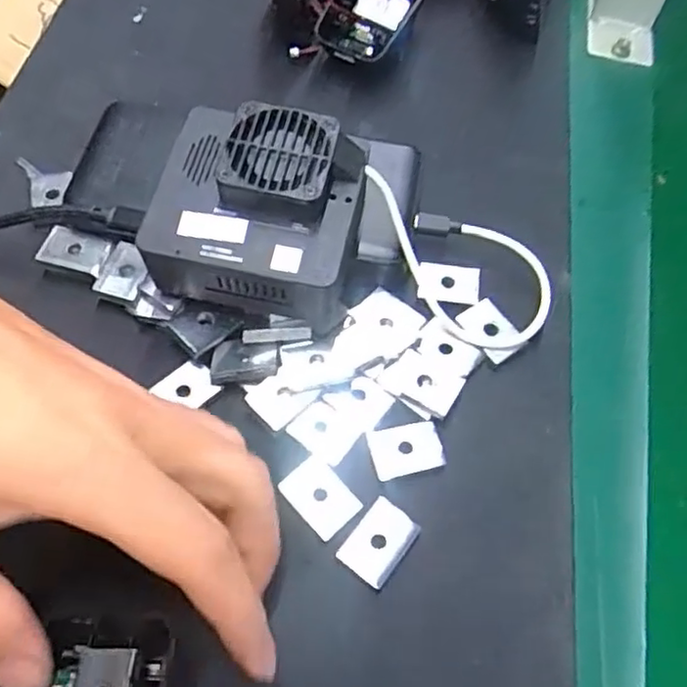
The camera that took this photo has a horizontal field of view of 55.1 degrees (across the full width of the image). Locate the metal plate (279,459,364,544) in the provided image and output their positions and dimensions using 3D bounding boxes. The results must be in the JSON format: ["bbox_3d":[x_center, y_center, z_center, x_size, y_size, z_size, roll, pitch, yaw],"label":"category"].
[{"bbox_3d":[-0.009,0.057,0.248,0.020,0.004,0.028,-40,69,-22],"label":"metal plate"}]

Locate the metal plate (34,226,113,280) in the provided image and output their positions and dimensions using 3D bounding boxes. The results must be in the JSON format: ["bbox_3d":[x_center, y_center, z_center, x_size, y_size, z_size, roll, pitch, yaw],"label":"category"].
[{"bbox_3d":[-0.119,-0.040,0.291,0.028,0.004,0.018,16,67,2],"label":"metal plate"}]

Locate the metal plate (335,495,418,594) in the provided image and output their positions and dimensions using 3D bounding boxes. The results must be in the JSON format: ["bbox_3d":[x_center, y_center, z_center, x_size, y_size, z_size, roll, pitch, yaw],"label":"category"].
[{"bbox_3d":[0.013,0.073,0.242,0.020,0.004,0.028,34,65,16],"label":"metal plate"}]

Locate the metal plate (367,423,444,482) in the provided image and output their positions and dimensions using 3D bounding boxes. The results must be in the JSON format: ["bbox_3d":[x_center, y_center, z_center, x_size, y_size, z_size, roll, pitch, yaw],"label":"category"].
[{"bbox_3d":[0.025,0.042,0.259,0.028,0.004,0.020,-8,61,-7],"label":"metal plate"}]

